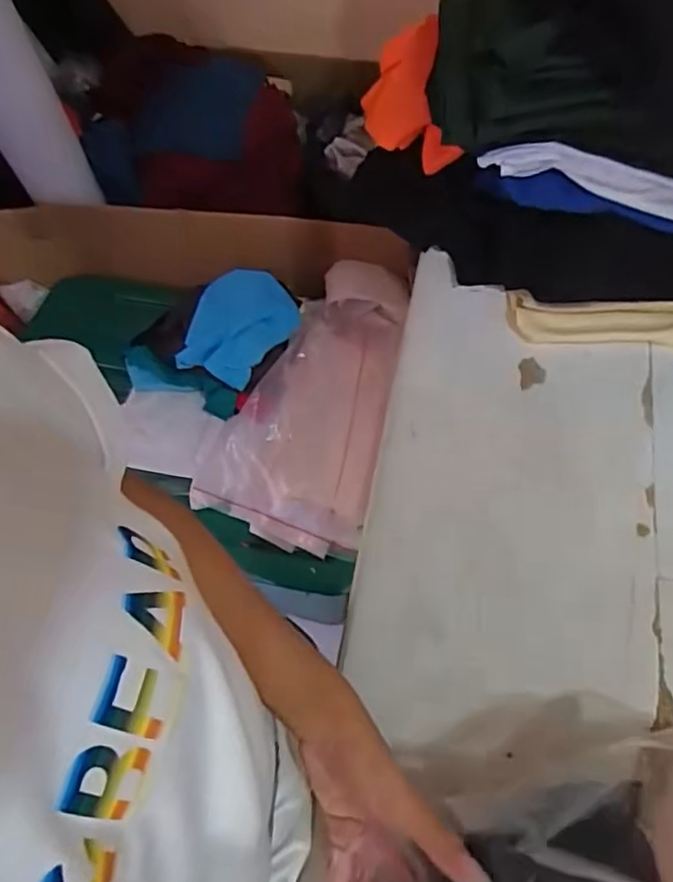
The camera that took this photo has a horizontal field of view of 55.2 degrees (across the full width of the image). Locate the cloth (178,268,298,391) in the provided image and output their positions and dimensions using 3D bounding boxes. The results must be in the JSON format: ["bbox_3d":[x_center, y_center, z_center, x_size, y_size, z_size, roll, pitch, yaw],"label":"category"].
[{"bbox_3d":[-0.140,-0.169,0.944,0.145,0.028,0.167,19,81,8],"label":"cloth"}]

